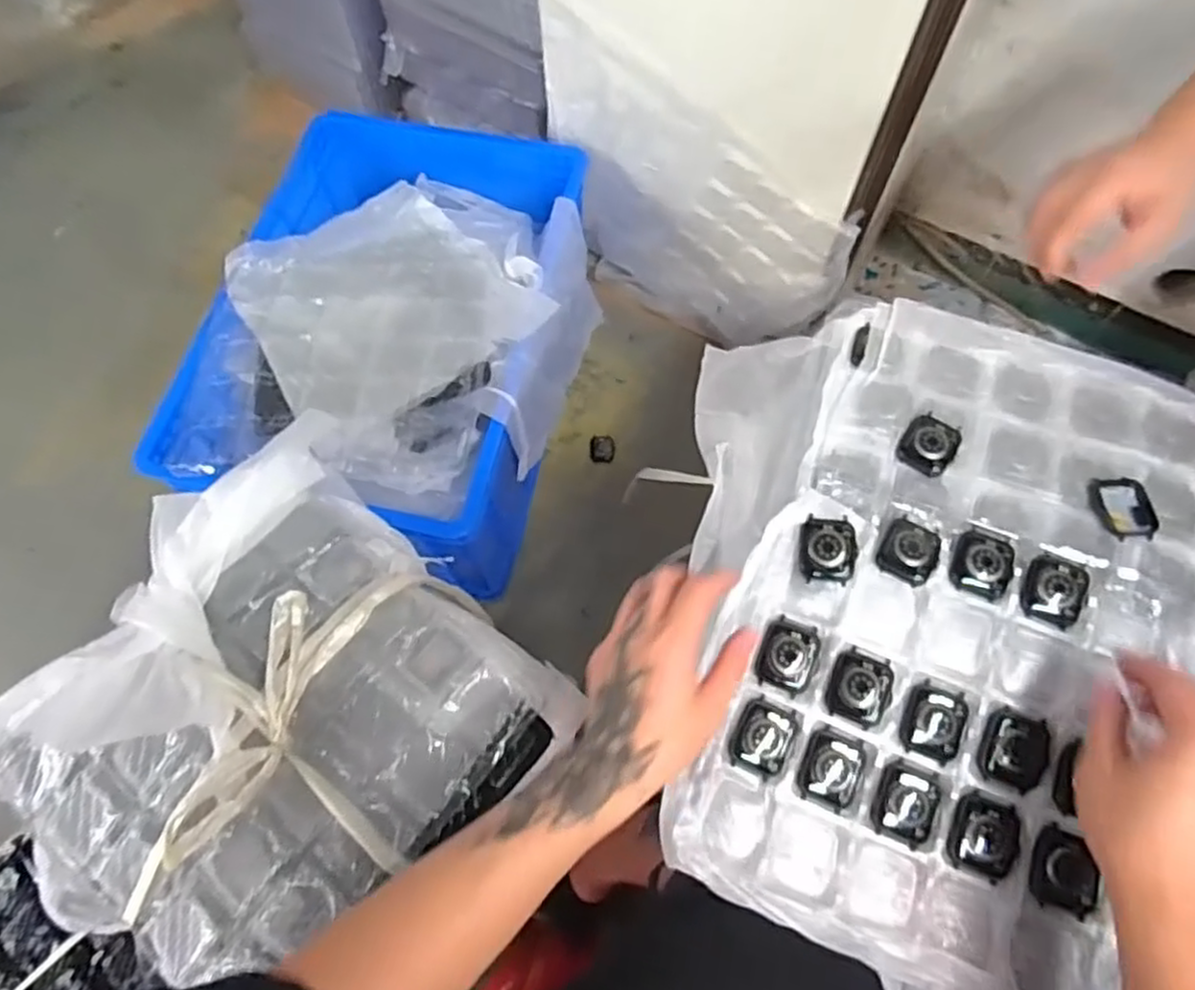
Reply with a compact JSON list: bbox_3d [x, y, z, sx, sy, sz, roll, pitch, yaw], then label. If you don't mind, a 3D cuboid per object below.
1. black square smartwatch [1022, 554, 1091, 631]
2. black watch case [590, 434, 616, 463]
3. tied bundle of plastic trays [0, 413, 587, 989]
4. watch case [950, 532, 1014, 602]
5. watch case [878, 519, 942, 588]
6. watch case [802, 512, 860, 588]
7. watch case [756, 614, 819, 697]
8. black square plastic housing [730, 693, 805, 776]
[{"bbox_3d":[0.313,0.066,0.503,0.037,0.012,0.046,15,79,22],"label":"black square smartwatch"},{"bbox_3d":[0.009,-0.076,1.199,0.040,0.006,0.050,-4,67,-1],"label":"black watch case"},{"bbox_3d":[-0.282,0.168,0.598,0.393,0.094,0.376,42,73,17],"label":"tied bundle of plastic trays"},{"bbox_3d":[0.268,0.049,0.511,0.040,0.015,0.043,22,69,10],"label":"watch case"},{"bbox_3d":[0.219,0.039,0.514,0.038,0.016,0.044,29,70,12],"label":"watch case"},{"bbox_3d":[0.162,0.039,0.512,0.037,0.011,0.046,4,83,9],"label":"watch case"},{"bbox_3d":[0.130,0.109,0.499,0.037,0.015,0.046,19,68,9],"label":"watch case"},{"bbox_3d":[0.112,0.161,0.485,0.040,0.016,0.046,21,69,9],"label":"black square plastic housing"}]

